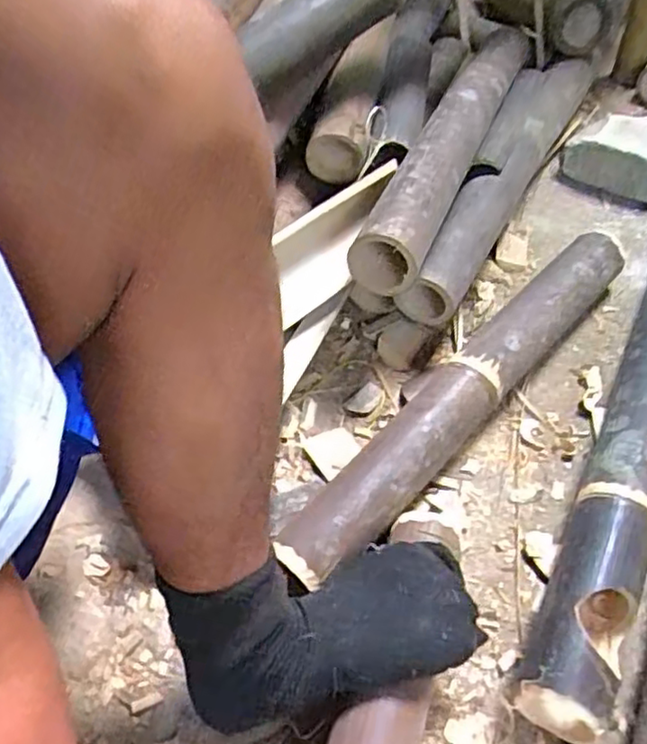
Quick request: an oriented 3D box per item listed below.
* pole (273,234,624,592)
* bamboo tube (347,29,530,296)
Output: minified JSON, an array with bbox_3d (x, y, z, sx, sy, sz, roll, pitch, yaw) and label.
[{"bbox_3d":[0.145,0.003,0.664,0.064,0.052,0.520,36,59,23],"label":"pole"},{"bbox_3d":[0.151,-0.265,0.788,0.073,0.076,0.518,21,54,13],"label":"bamboo tube"}]

